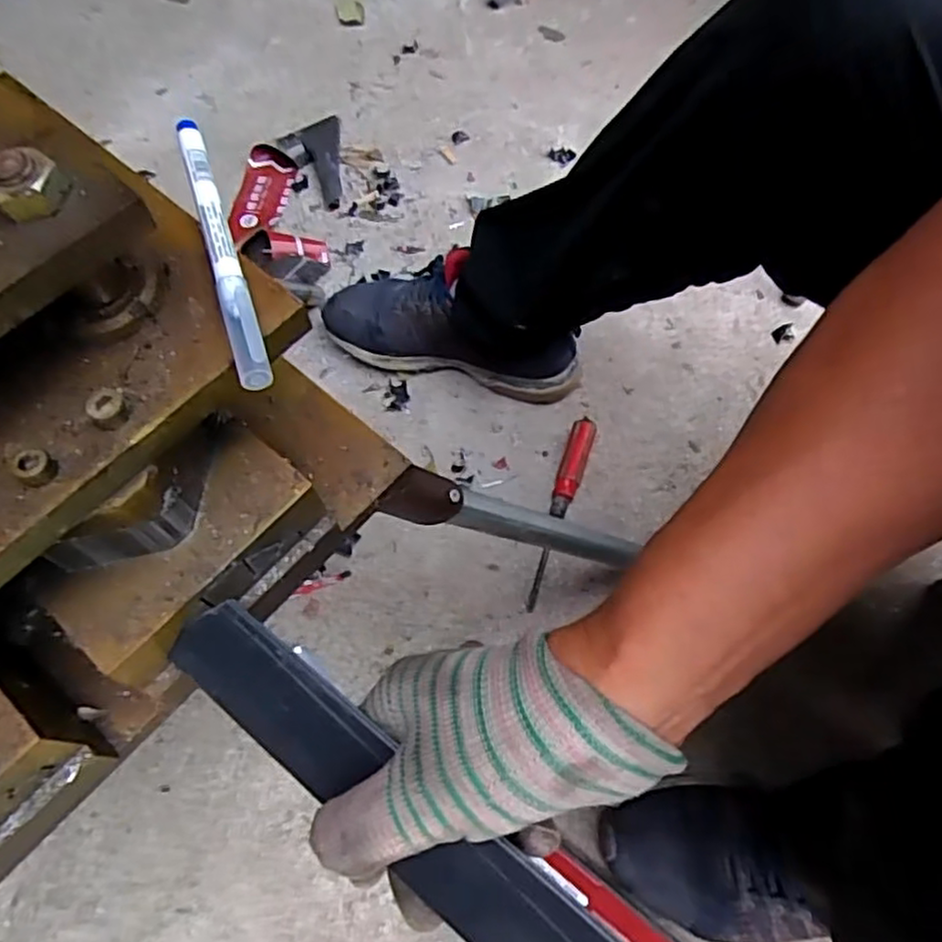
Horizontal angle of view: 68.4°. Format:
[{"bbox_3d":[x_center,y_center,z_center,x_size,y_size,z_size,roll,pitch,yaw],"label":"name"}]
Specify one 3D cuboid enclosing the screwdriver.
[{"bbox_3d":[0.087,0.037,0.688,0.024,0.024,0.193,18,71,10],"label":"screwdriver"}]

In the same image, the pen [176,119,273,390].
[{"bbox_3d":[-0.099,-0.092,0.271,0.012,0.008,0.139,-19,65,-7],"label":"pen"}]

